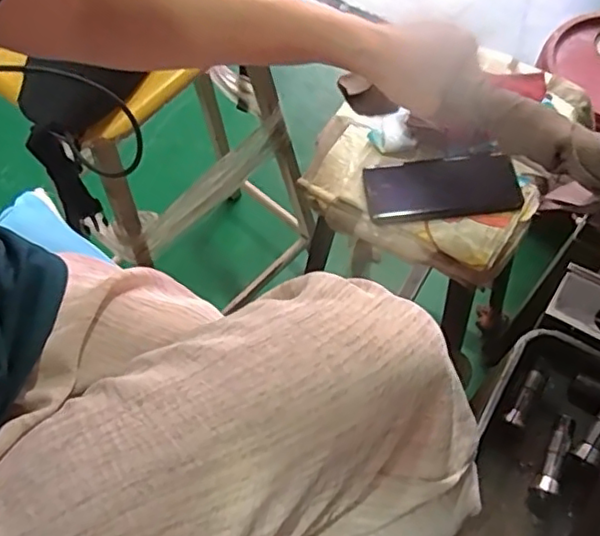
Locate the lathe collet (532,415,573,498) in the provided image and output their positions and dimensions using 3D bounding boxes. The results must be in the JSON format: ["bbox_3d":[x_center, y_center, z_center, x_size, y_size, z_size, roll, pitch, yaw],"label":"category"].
[{"bbox_3d":[0.218,0.160,0.523,0.018,0.021,0.071,28,66,16],"label":"lathe collet"}]

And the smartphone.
[{"bbox_3d":[0.153,-0.087,0.664,0.160,0.010,0.074,-3,62,1],"label":"smartphone"}]

